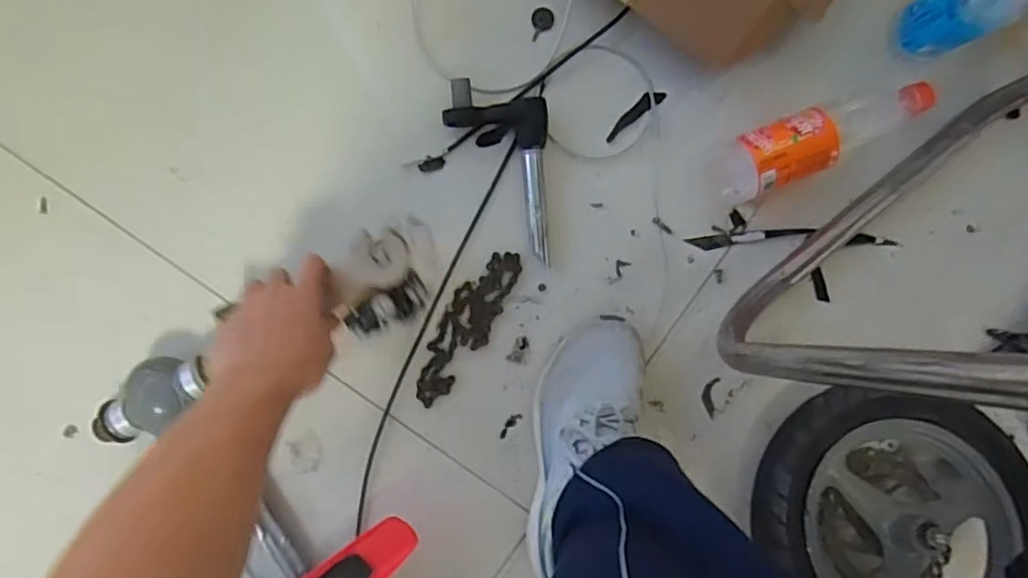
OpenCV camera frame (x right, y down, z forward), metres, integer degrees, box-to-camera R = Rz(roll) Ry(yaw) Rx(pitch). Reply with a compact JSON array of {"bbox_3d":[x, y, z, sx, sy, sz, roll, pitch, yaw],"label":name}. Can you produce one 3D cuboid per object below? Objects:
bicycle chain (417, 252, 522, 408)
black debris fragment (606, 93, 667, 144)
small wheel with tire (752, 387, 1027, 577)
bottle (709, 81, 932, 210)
[{"bbox_3d":[-0.049,0.039,0.664,0.050,0.004,0.173,26,89,-4],"label":"bicycle chain"},{"bbox_3d":[0.125,-0.184,0.674,0.077,0.004,0.017,-39,93,-3],"label":"black debris fragment"},{"bbox_3d":[0.352,0.245,0.641,0.237,0.094,0.281,18,74,-1],"label":"small wheel with tire"},{"bbox_3d":[0.310,-0.154,0.657,0.223,0.070,0.065,-24,92,-4],"label":"bottle"}]

